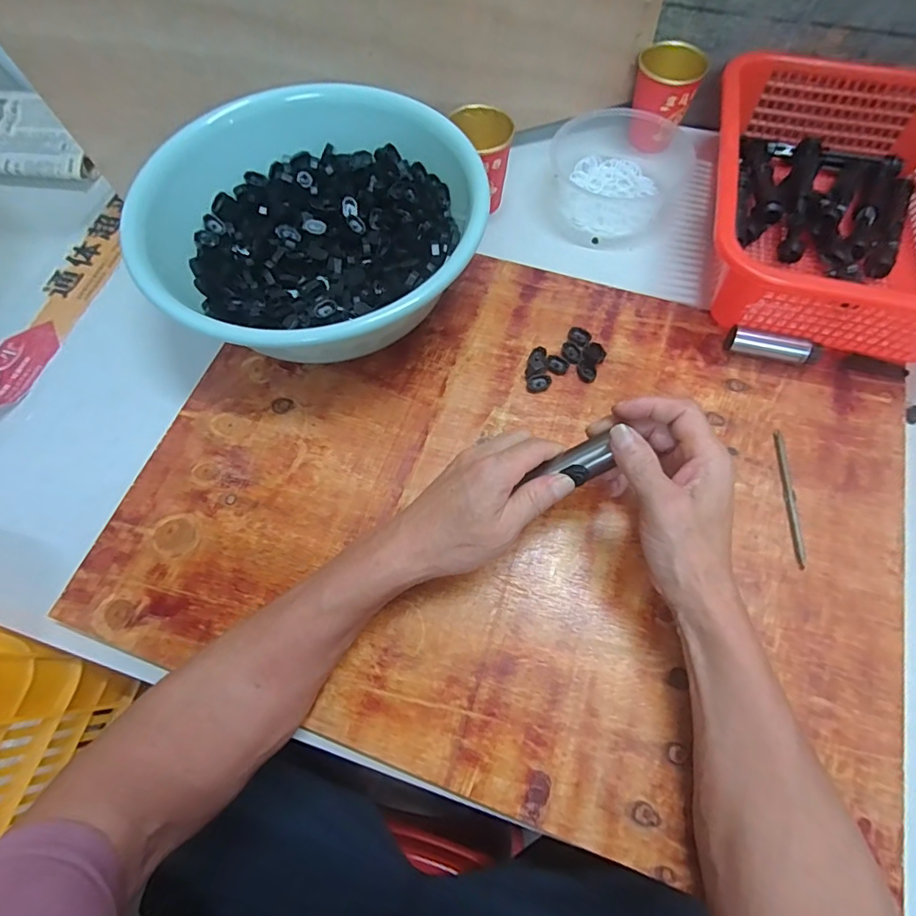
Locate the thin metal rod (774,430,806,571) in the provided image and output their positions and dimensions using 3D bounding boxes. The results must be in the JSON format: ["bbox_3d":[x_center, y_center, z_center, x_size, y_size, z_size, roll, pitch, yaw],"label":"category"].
[{"bbox_3d":[0.272,0.030,0.401,0.009,0.005,0.117,6,66,4],"label":"thin metal rod"}]

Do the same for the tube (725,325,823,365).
[{"bbox_3d":[0.283,-0.100,0.442,0.078,0.024,0.022,18,68,9],"label":"tube"}]

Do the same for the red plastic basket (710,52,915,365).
[{"bbox_3d":[0.367,-0.249,0.476,0.245,0.089,0.320,13,67,7],"label":"red plastic basket"}]

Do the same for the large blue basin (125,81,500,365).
[{"bbox_3d":[-0.132,-0.210,0.460,0.288,0.114,0.279,-1,66,1],"label":"large blue basin"}]

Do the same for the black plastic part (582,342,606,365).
[{"bbox_3d":[0.127,-0.096,0.457,0.021,0.012,0.023,21,68,10],"label":"black plastic part"}]

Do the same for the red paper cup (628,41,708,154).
[{"bbox_3d":[0.230,-0.404,0.555,0.066,0.078,0.067,-1,66,1],"label":"red paper cup"}]

